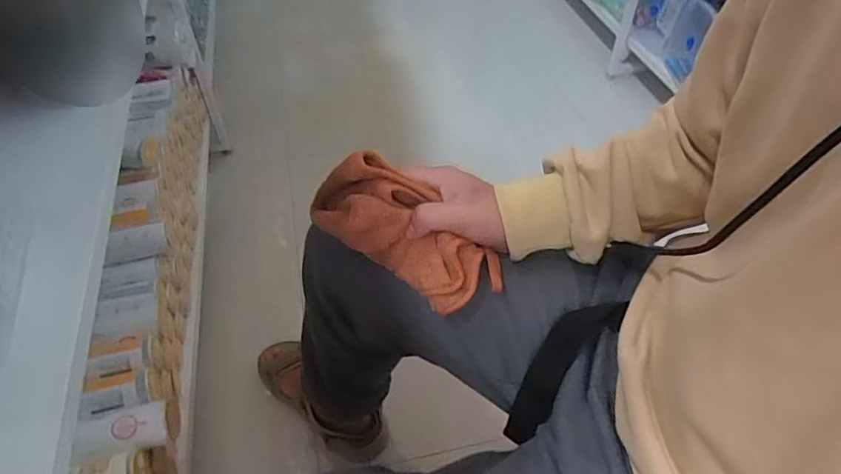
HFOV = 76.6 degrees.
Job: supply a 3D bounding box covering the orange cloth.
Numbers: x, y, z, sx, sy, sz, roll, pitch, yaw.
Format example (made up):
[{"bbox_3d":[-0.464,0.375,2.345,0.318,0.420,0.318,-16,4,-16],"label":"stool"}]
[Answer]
[{"bbox_3d":[-0.011,-0.002,0.442,0.163,0.060,0.070,38,55,2],"label":"orange cloth"}]

